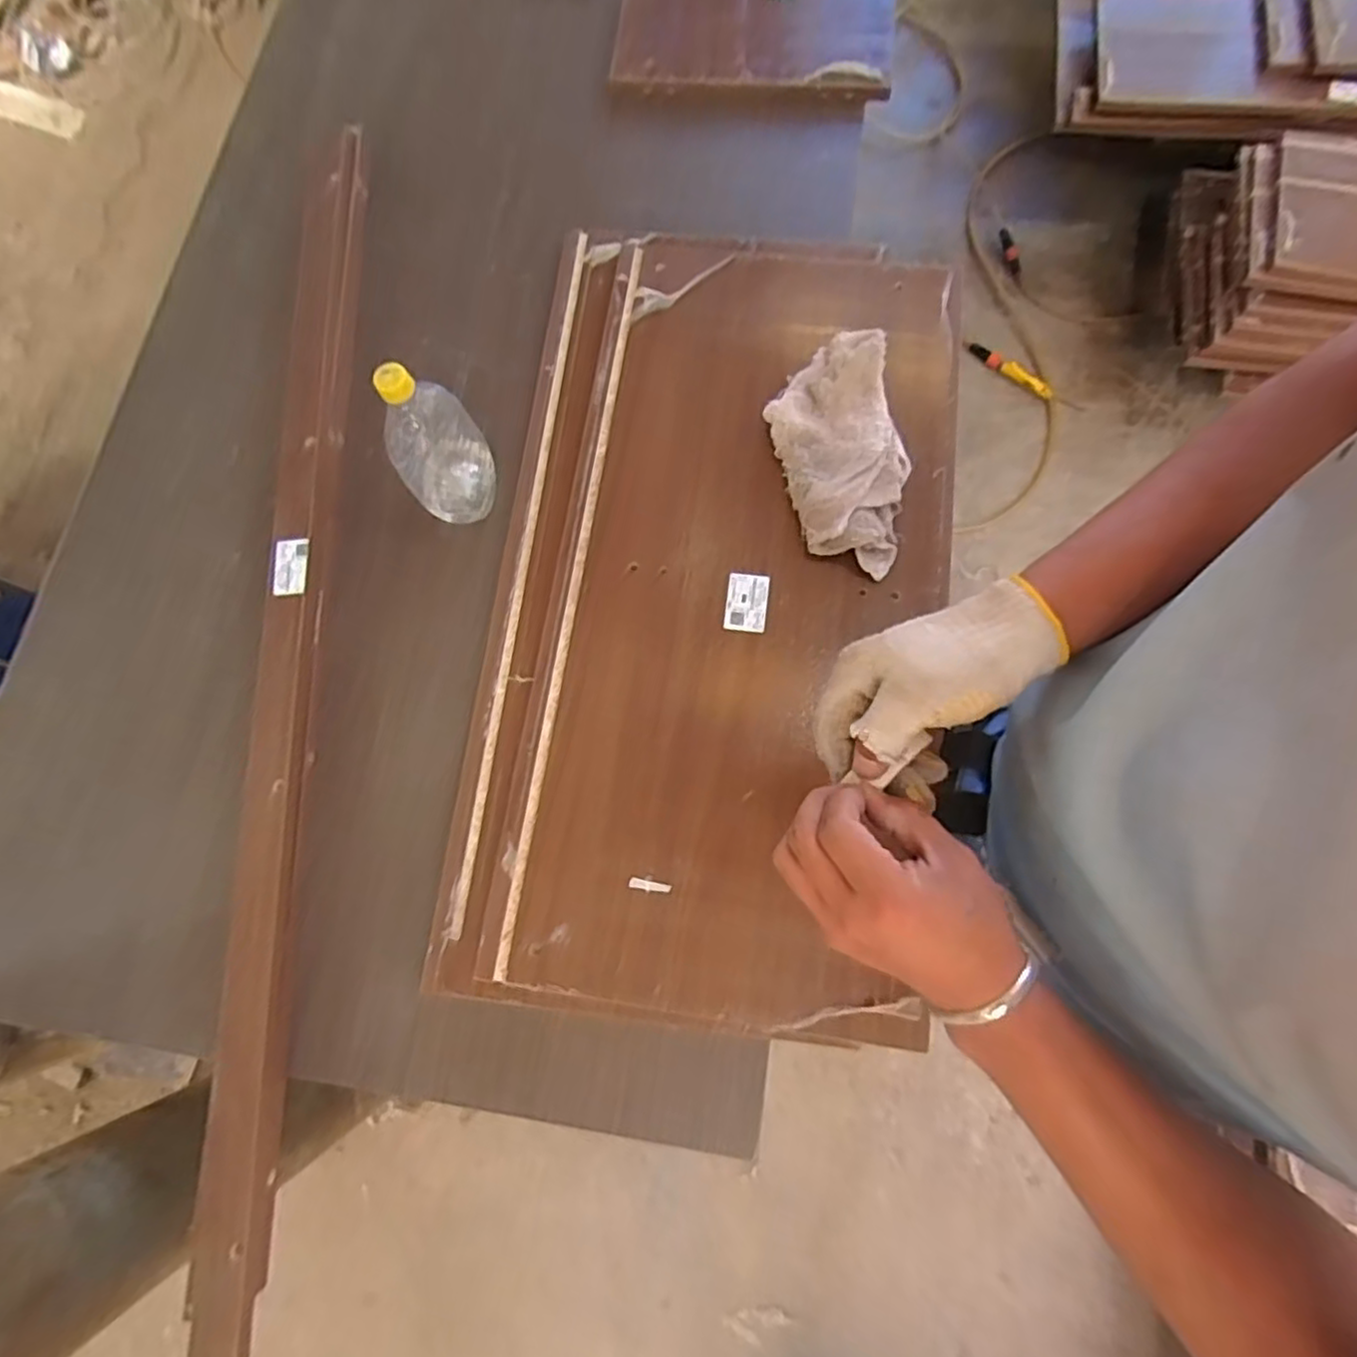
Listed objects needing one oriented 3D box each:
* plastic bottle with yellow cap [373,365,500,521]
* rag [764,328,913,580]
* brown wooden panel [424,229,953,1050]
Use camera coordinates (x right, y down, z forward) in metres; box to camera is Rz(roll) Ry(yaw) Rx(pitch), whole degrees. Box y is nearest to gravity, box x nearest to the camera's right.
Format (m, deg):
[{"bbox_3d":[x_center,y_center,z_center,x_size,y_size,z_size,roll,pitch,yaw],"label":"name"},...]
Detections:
[{"bbox_3d":[-0.240,-0.230,0.684,0.090,0.173,0.078,-33,77,-6],"label":"plastic bottle with yellow cap"},{"bbox_3d":[0.169,-0.230,0.720,0.129,0.044,0.259,-9,76,-1],"label":"rag"},{"bbox_3d":[0.040,-0.105,0.717,0.453,0.054,0.847,7,77,3],"label":"brown wooden panel"}]

